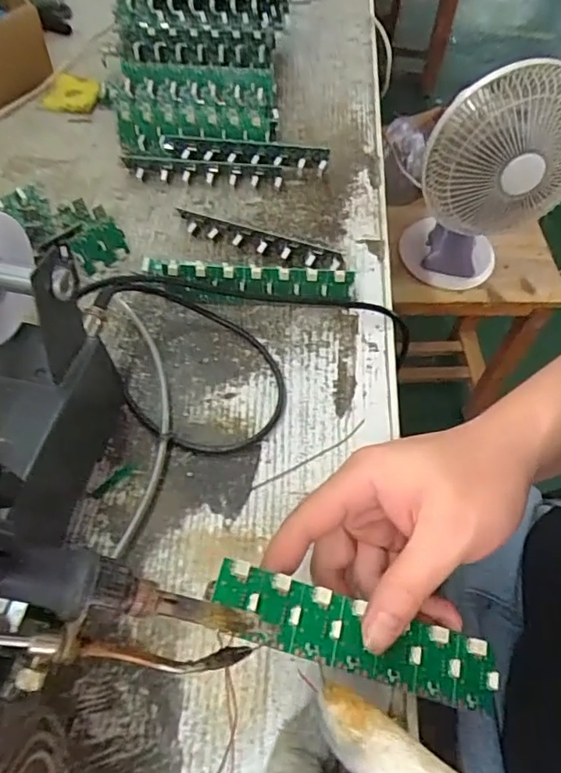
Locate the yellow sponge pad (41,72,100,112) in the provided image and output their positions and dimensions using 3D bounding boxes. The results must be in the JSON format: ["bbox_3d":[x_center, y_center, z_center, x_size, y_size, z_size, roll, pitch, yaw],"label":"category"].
[{"bbox_3d":[-0.207,-0.294,0.551,0.052,0.006,0.048,10,73,-2],"label":"yellow sponge pad"}]

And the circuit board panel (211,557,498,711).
[{"bbox_3d":[0.035,0.113,0.249,0.135,0.005,0.031,22,57,-4],"label":"circuit board panel"}]

